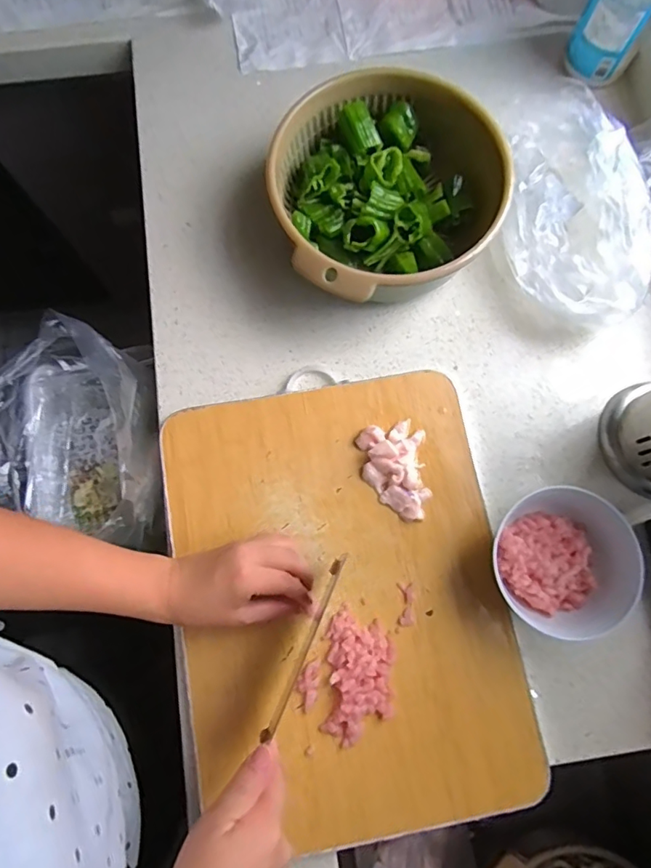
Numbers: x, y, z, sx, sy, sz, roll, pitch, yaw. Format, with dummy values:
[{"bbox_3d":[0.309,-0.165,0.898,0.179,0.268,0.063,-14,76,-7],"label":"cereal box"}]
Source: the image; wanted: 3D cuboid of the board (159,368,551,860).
[{"bbox_3d":[0.020,0.145,0.461,0.299,0.030,0.388,-10,77,-2],"label":"board"}]

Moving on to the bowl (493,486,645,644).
[{"bbox_3d":[0.207,0.111,0.443,0.112,0.051,0.118,-30,78,-6],"label":"bowl"}]

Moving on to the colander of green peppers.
[{"bbox_3d":[0.060,-0.240,0.517,0.221,0.092,0.223,0,77,1],"label":"colander of green peppers"}]

